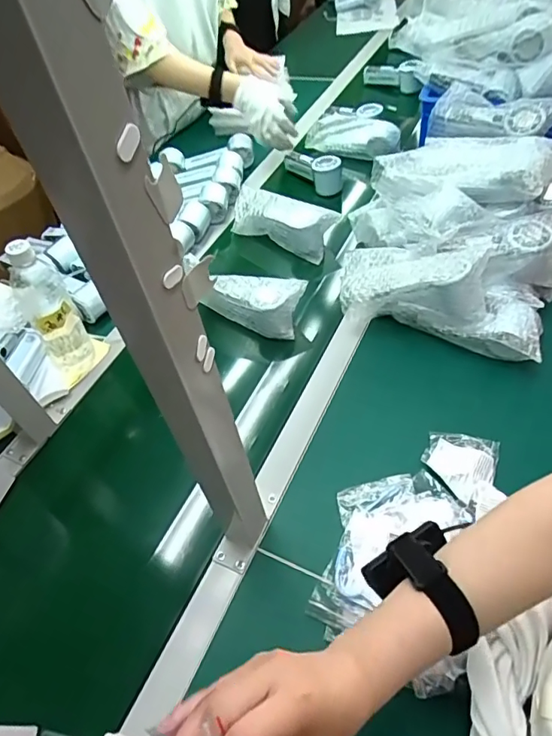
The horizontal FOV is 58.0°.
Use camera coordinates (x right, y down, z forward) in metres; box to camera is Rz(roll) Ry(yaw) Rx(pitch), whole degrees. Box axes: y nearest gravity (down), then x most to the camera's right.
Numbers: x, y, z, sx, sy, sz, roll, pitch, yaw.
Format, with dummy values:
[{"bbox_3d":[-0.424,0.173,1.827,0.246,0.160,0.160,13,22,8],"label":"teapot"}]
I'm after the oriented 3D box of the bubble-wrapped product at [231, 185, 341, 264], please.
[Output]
[{"bbox_3d":[0.010,-0.271,0.905,0.202,0.078,0.068,27,60,22],"label":"bubble-wrapped product"}]

